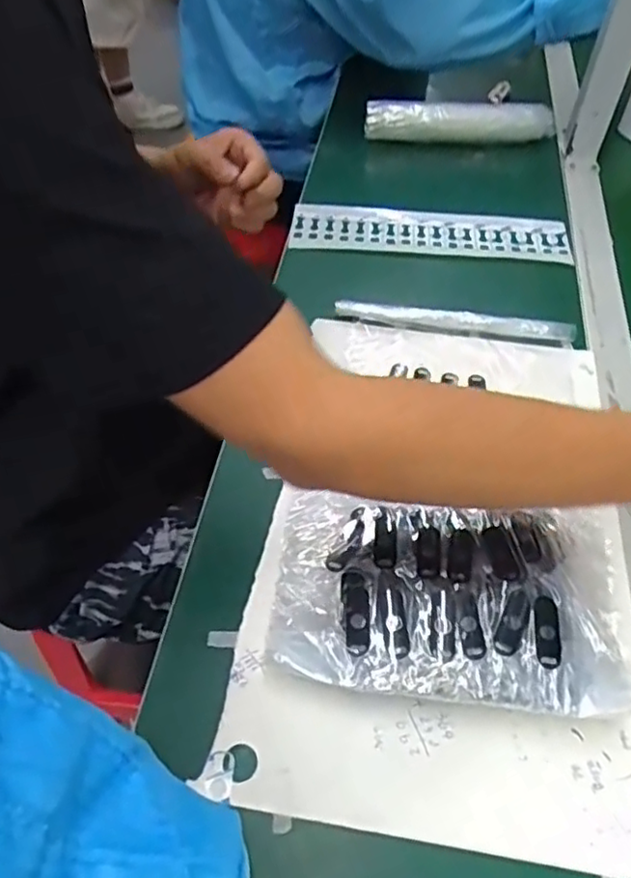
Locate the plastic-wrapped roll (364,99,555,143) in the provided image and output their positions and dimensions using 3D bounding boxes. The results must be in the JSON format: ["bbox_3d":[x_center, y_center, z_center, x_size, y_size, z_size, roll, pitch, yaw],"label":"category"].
[{"bbox_3d":[0.175,-0.379,0.762,0.225,0.047,0.034,-4,53,-3],"label":"plastic-wrapped roll"}]

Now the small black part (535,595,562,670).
[{"bbox_3d":[0.135,0.113,0.372,0.014,0.009,0.040,4,53,2],"label":"small black part"}]

